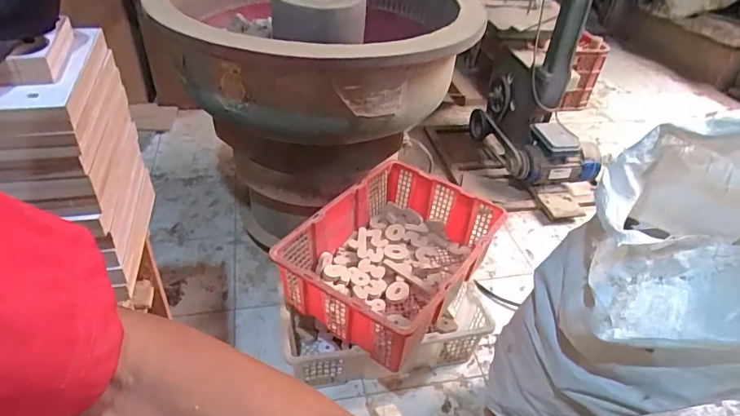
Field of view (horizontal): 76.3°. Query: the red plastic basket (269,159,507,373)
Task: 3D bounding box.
[{"bbox_3d":[0.056,0.116,1.128,0.362,0.174,0.475,25,43,24],"label":"red plastic basket"}]

